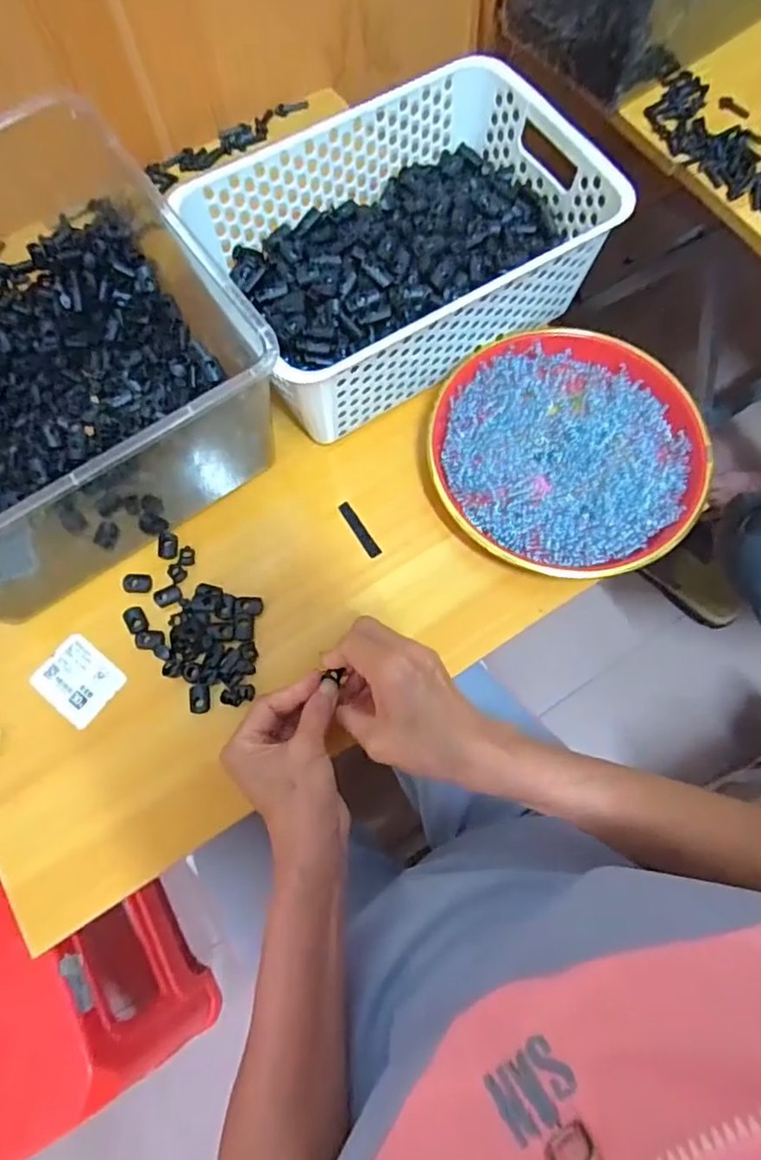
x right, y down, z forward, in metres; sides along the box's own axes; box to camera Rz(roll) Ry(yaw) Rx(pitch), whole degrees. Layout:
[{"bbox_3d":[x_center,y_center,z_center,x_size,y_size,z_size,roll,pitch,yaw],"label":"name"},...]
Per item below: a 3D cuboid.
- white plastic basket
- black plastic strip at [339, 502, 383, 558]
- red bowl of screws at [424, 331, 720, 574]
[{"bbox_3d":[0.018,-0.276,0.503,0.284,0.104,0.200,-31,75,-8],"label":"white plastic basket"},{"bbox_3d":[-0.017,-0.041,0.487,0.009,0.004,0.052,-33,77,-9],"label":"black plastic strip"},{"bbox_3d":[0.150,-0.105,0.493,0.210,0.030,0.210,0,74,0],"label":"red bowl of screws"}]

